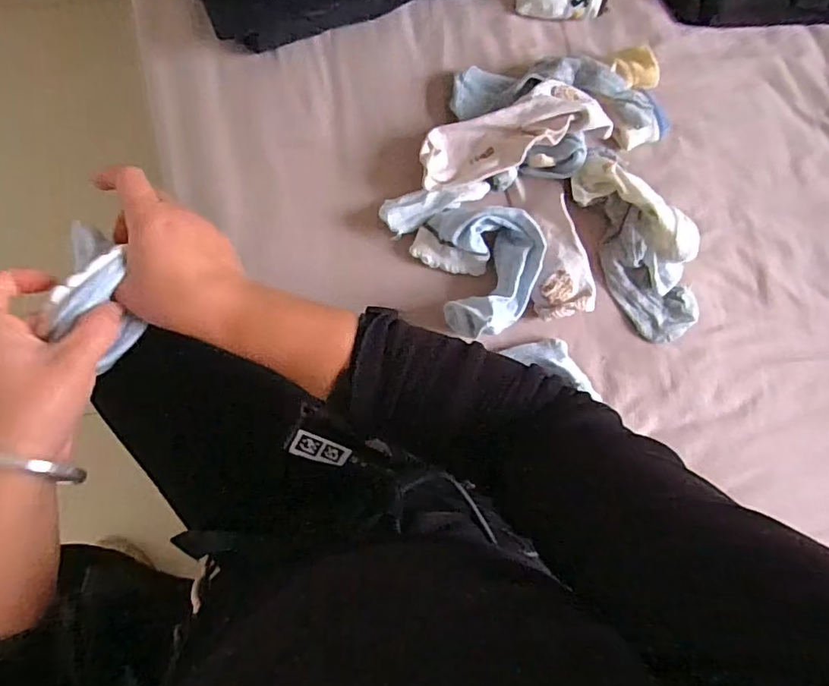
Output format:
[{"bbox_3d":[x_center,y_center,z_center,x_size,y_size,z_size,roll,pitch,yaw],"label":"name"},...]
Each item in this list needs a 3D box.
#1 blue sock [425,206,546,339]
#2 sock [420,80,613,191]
[{"bbox_3d":[0.074,-0.071,0.514,0.097,0.043,0.121,-11,87,-5],"label":"blue sock"},{"bbox_3d":[0.093,-0.203,0.518,0.184,0.031,0.060,-22,88,0],"label":"sock"}]

